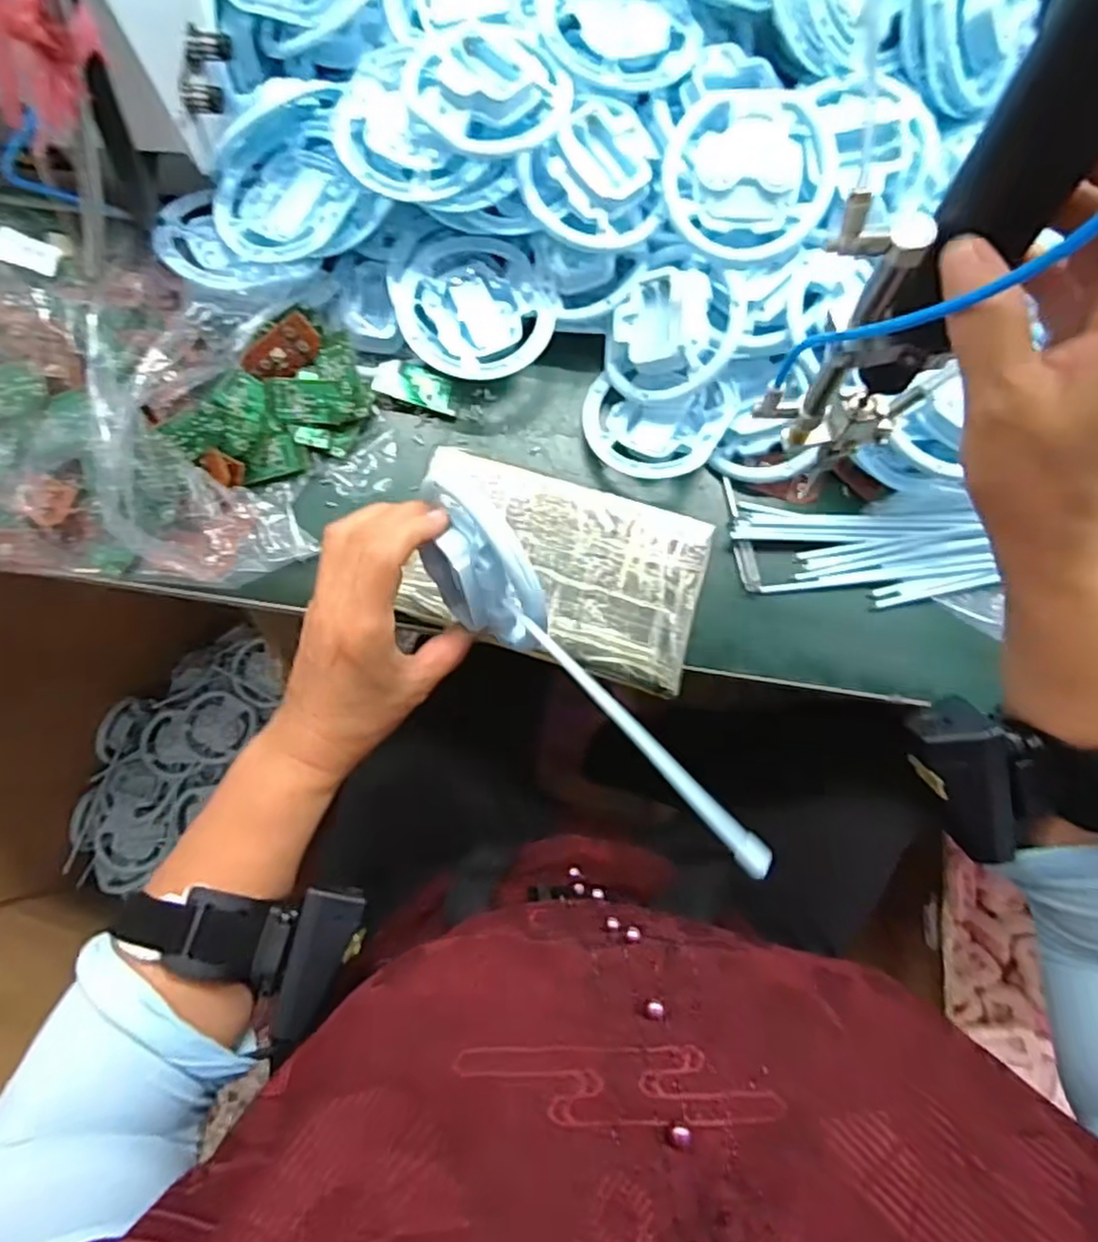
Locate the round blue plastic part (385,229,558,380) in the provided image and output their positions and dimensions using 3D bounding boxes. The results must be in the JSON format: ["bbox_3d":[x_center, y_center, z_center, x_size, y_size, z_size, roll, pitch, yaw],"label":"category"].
[{"bbox_3d":[-0.055,-0.223,0.486,0.102,0.018,0.119,-32,82,-6],"label":"round blue plastic part"}]

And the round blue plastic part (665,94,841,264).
[{"bbox_3d":[0.126,-0.285,0.446,0.100,0.023,0.098,1,98,7],"label":"round blue plastic part"}]

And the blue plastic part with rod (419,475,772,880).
[{"bbox_3d":[0.006,0.024,0.318,0.016,0.070,0.227,-24,62,-33],"label":"blue plastic part with rod"}]

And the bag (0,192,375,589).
[{"bbox_3d":[-0.320,-0.145,0.449,0.368,0.096,0.210,8,80,1],"label":"bag"}]

